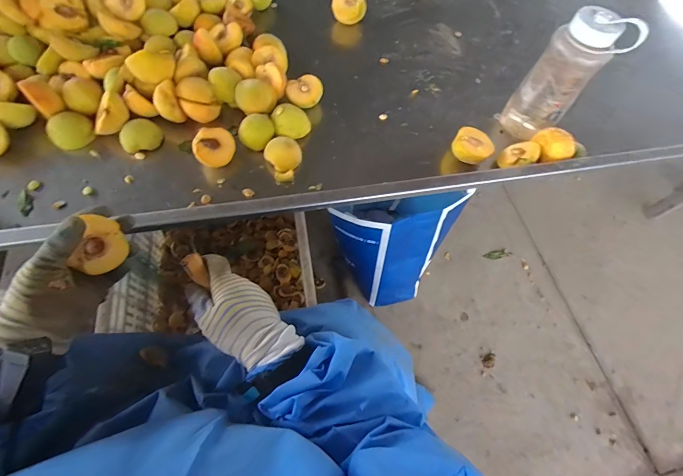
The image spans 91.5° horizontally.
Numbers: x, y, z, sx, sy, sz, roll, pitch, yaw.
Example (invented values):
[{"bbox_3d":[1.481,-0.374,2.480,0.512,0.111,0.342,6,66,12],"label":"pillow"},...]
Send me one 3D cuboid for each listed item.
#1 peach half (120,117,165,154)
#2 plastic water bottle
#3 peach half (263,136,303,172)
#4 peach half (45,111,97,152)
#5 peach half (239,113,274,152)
[{"bbox_3d":[-0.340,-0.173,0.562,0.064,0.031,0.054,-38,72,-19],"label":"peach half"},{"bbox_3d":[0.348,-0.247,0.544,0.087,0.207,0.085,-12,66,-9],"label":"plastic water bottle"},{"bbox_3d":[-0.097,-0.141,0.556,0.050,0.038,0.051,37,68,14],"label":"peach half"},{"bbox_3d":[-0.462,-0.183,0.569,0.066,0.031,0.065,1,64,-3],"label":"peach half"},{"bbox_3d":[-0.145,-0.180,0.566,0.057,0.029,0.052,1,64,-3],"label":"peach half"}]

